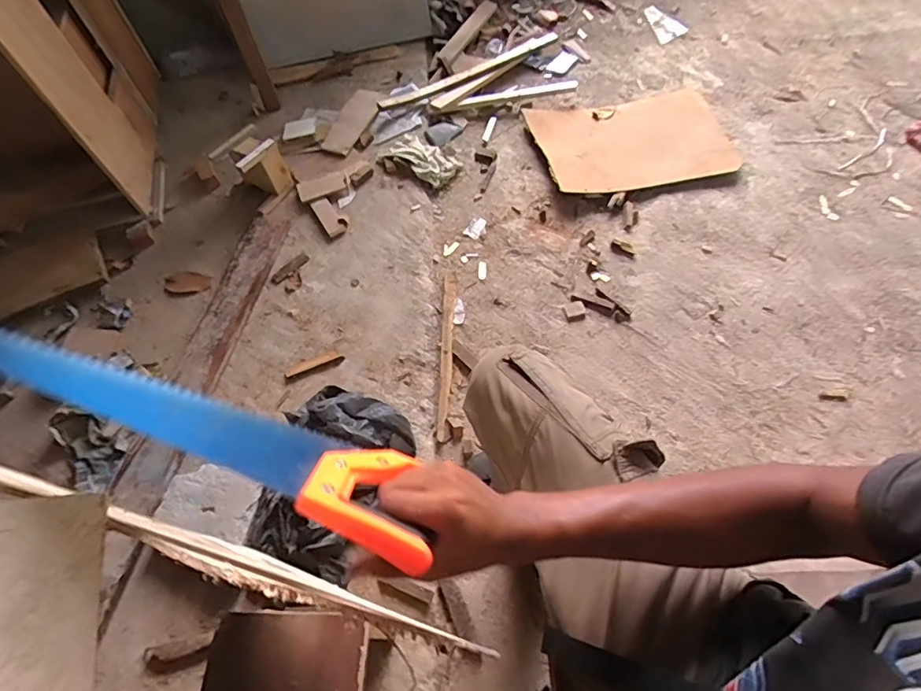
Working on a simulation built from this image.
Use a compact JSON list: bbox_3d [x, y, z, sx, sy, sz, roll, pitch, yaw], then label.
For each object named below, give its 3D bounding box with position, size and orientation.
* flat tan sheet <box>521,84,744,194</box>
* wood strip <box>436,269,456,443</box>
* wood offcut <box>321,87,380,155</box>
[{"bbox_3d":[0.517,-0.626,1.561,0.547,0.020,0.382,-12,59,-1],"label":"flat tan sheet"},{"bbox_3d":[-0.032,0.008,1.234,0.027,0.008,0.447,-1,60,5],"label":"wood strip"},{"bbox_3d":[-0.327,-0.695,1.592,0.093,0.024,0.265,29,72,-4],"label":"wood offcut"}]

